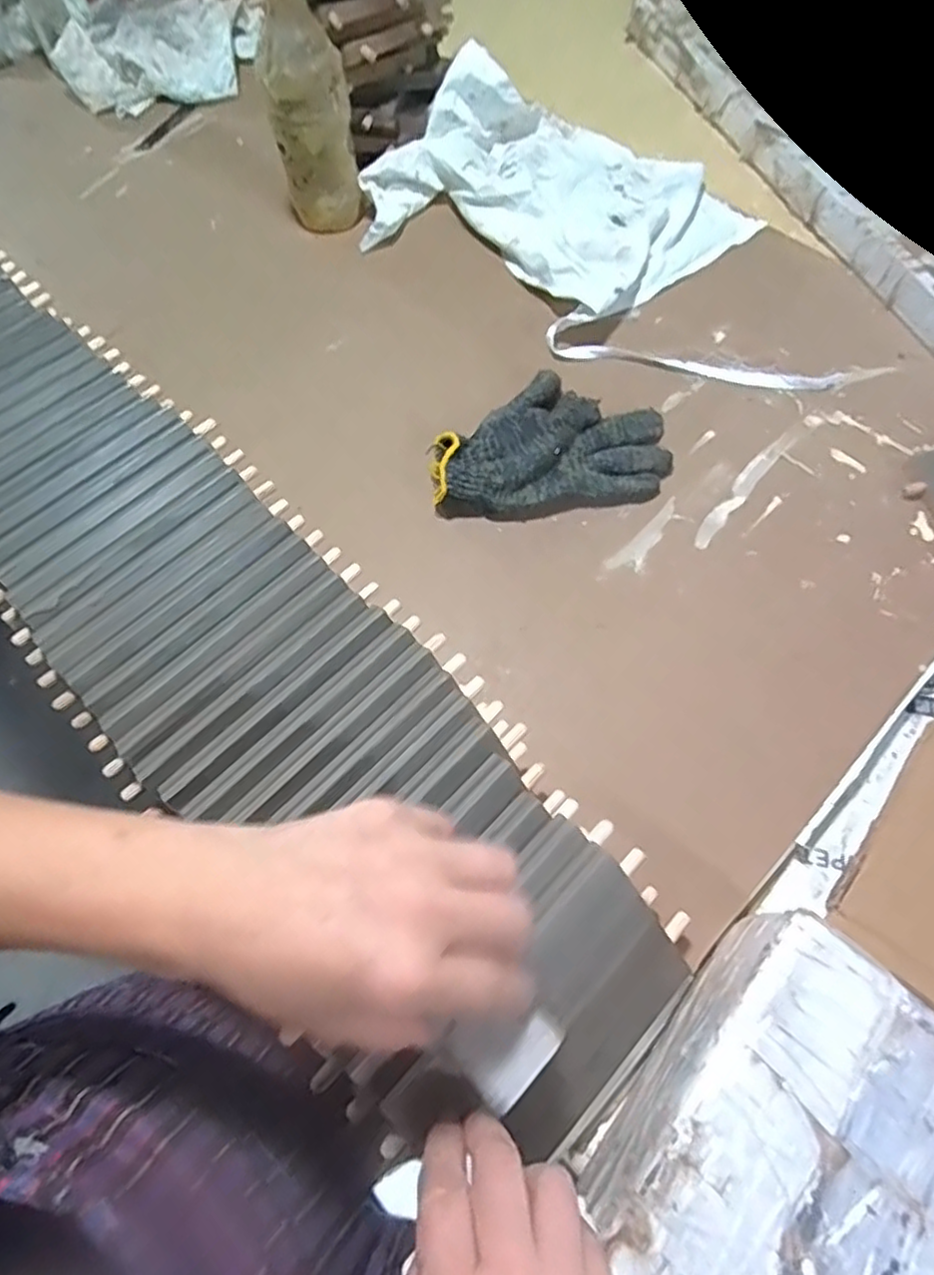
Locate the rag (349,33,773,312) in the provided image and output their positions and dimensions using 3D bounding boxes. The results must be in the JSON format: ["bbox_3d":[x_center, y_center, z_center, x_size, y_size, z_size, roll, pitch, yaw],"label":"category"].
[{"bbox_3d":[0.091,-0.435,0.656,0.331,0.057,0.276,33,69,14],"label":"rag"}]

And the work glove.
[{"bbox_3d":[0.065,-0.160,0.546,0.185,0.022,0.118,-6,65,0],"label":"work glove"}]

